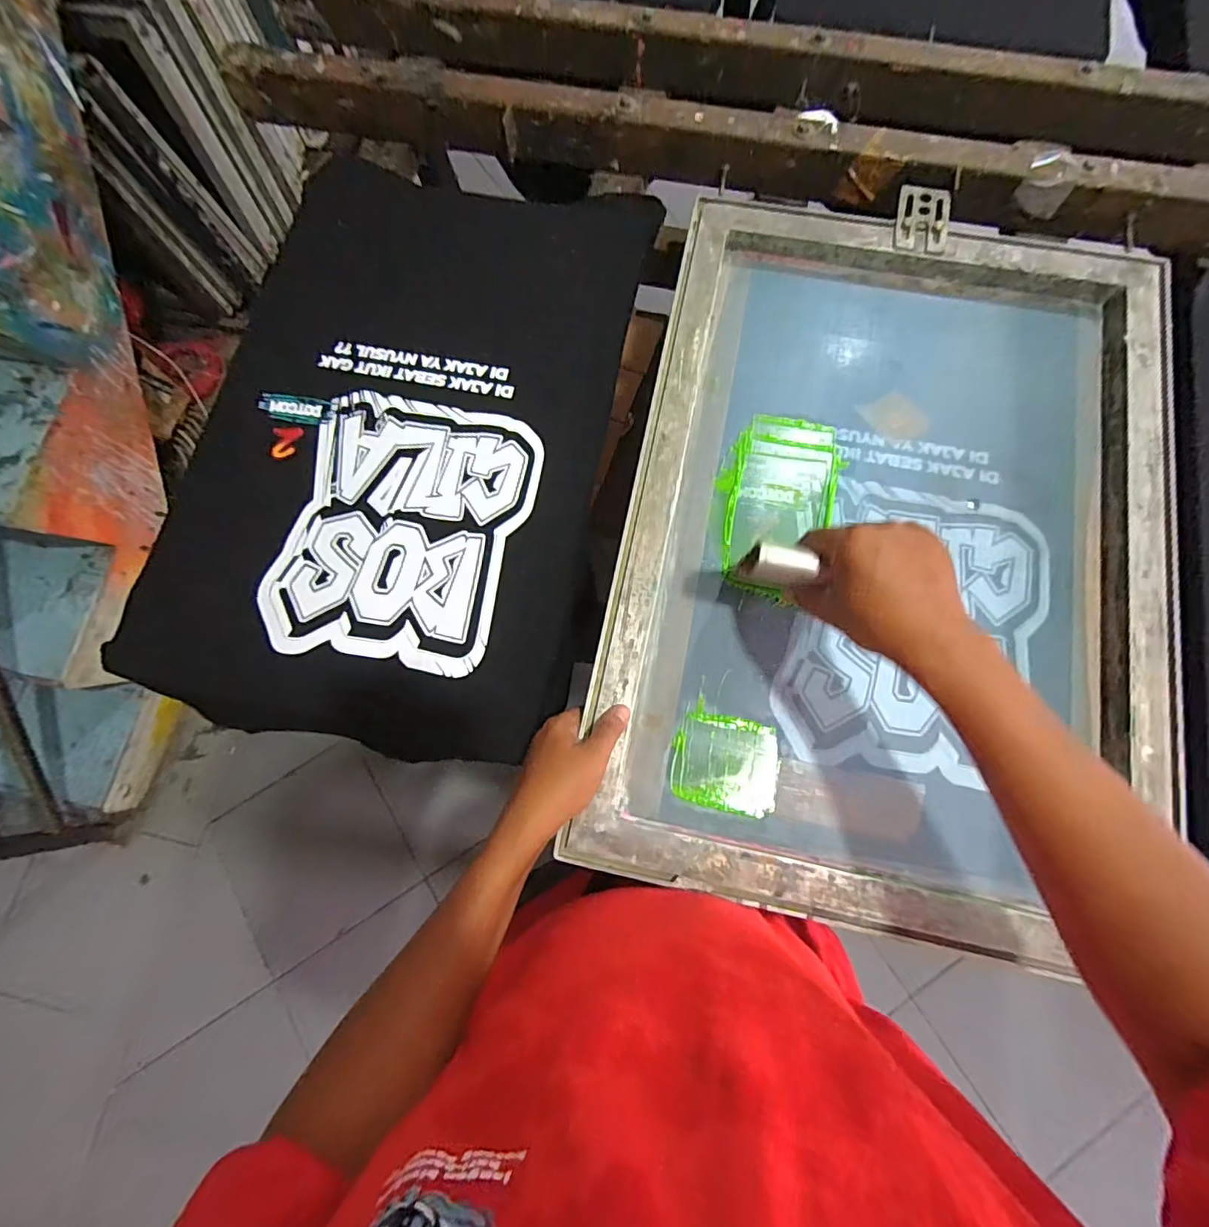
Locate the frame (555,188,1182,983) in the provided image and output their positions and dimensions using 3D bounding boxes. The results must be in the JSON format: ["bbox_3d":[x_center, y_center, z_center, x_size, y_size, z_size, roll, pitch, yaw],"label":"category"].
[{"bbox_3d":[0.263,-0.074,0.509,0.466,0.049,0.663,12,79,4],"label":"frame"}]

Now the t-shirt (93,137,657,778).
[{"bbox_3d":[-0.202,-0.206,0.554,0.407,0.035,0.646,9,78,3],"label":"t-shirt"}]

